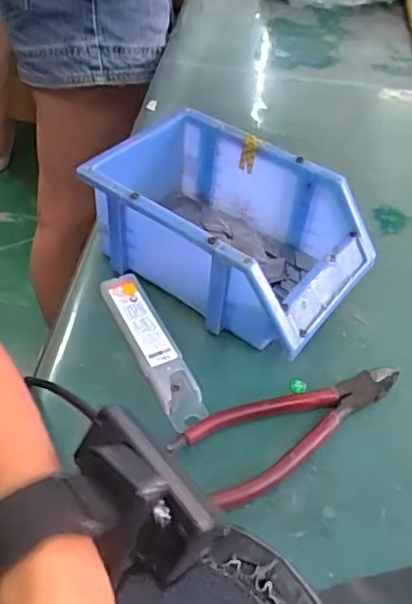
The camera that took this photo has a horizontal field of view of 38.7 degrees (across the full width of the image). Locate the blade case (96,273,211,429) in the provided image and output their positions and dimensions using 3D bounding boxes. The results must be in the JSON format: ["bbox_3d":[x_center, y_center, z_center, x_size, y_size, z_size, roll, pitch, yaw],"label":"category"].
[{"bbox_3d":[-0.035,0.029,0.384,0.026,0.017,0.121,-19,53,-20],"label":"blade case"}]

